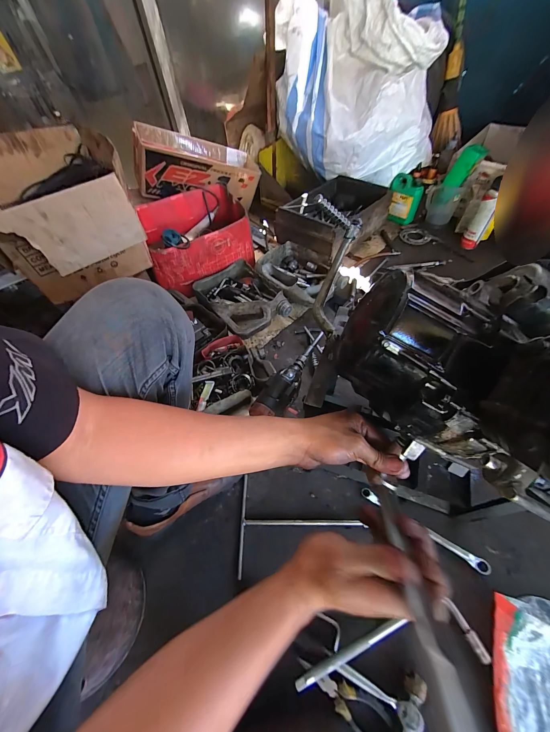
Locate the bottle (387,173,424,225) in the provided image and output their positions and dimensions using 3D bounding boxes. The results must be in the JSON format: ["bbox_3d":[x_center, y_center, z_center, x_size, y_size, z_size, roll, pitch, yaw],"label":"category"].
[{"bbox_3d":[0.552,-0.708,1.167,0.129,0.160,0.078,16,59,15],"label":"bottle"}]

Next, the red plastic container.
[{"bbox_3d":[-0.280,-0.484,0.982,0.334,0.172,0.358,-23,57,-10],"label":"red plastic container"}]

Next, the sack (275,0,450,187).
[{"bbox_3d":[0.308,-1.046,1.025,0.590,0.454,0.370,-4,56,3],"label":"sack"}]

